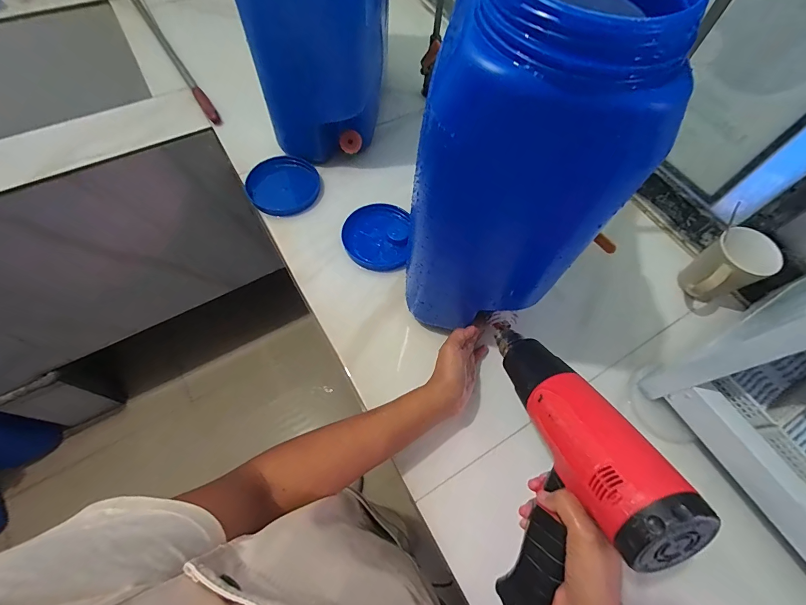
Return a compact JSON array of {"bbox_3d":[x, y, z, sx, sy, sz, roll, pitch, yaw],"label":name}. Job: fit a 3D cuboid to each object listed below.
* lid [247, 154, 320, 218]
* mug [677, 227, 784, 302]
[{"bbox_3d":[-0.207,-0.206,0.631,0.116,0.018,0.116,1,64,-3],"label":"lid"},{"bbox_3d":[0.458,-0.042,0.539,0.104,0.105,0.076,-23,67,-14],"label":"mug"}]

